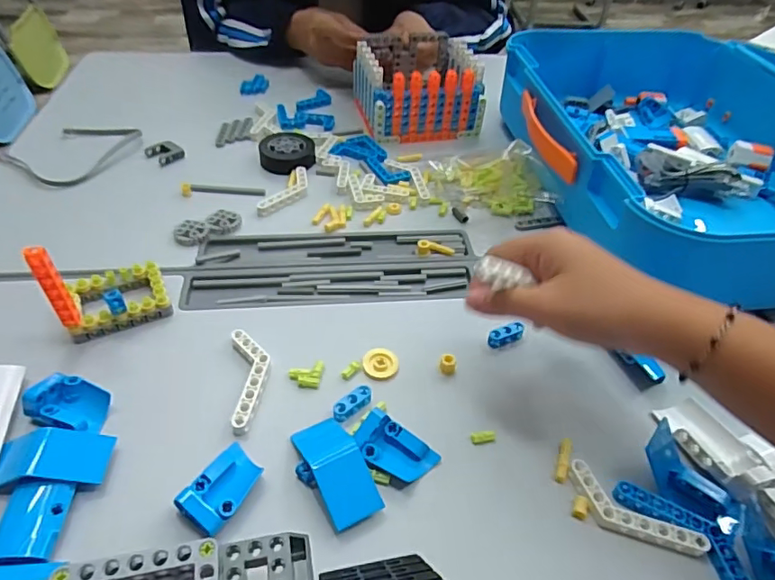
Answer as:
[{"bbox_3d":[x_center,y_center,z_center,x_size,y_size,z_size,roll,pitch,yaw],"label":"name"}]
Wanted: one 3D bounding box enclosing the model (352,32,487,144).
[{"bbox_3d":[0.034,-0.253,0.641,0.133,0.069,0.138,-6,45,-14],"label":"model"}]

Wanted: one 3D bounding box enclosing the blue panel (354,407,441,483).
[{"bbox_3d":[0.004,0.100,0.331,0.050,0.010,0.033,38,54,8],"label":"blue panel"}]

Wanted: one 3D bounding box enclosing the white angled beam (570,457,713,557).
[{"bbox_3d":[0.143,0.133,0.309,0.079,0.010,0.026,28,49,23],"label":"white angled beam"}]

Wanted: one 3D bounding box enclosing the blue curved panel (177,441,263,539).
[{"bbox_3d":[-0.095,0.116,0.307,0.029,0.010,0.052,31,34,12],"label":"blue curved panel"}]

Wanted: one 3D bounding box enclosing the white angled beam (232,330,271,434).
[{"bbox_3d":[-0.093,0.060,0.364,0.025,0.010,0.077,-5,48,-10],"label":"white angled beam"}]

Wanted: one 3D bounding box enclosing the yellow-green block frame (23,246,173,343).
[{"bbox_3d":[-0.204,-0.013,0.382,0.073,0.077,0.050,-16,49,-23],"label":"yellow-green block frame"}]

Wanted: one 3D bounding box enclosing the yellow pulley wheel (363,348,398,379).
[{"bbox_3d":[-0.005,0.052,0.382,0.025,0.004,0.025,3,47,-3],"label":"yellow pulley wheel"}]

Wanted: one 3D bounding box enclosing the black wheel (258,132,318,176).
[{"bbox_3d":[-0.108,-0.149,0.574,0.059,0.017,0.059,3,47,-3],"label":"black wheel"}]

